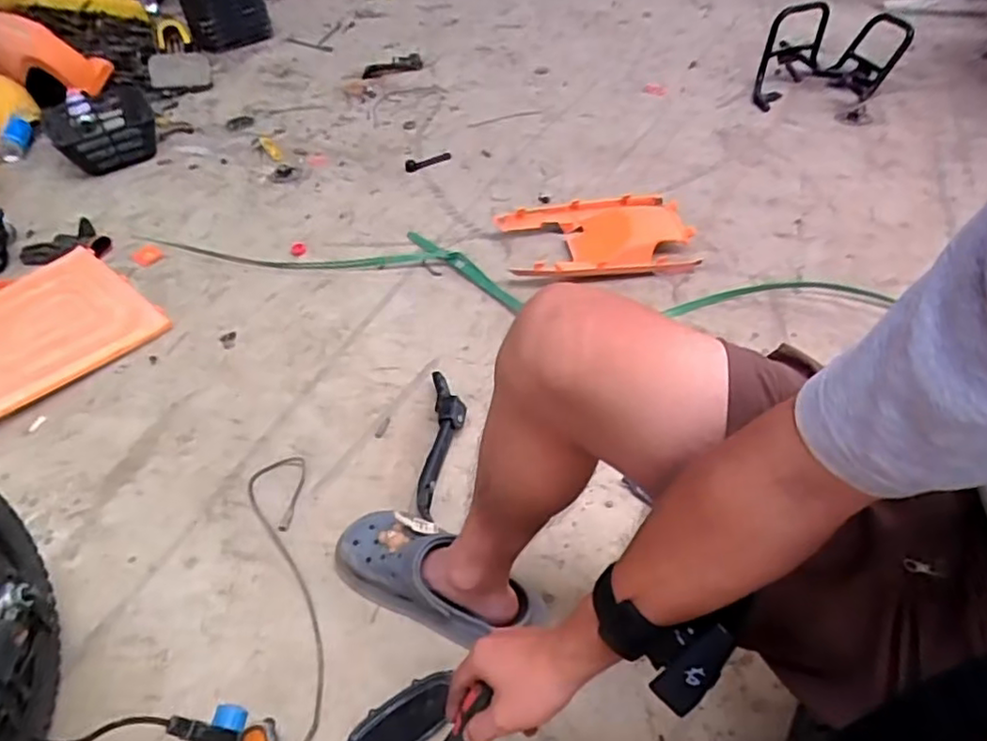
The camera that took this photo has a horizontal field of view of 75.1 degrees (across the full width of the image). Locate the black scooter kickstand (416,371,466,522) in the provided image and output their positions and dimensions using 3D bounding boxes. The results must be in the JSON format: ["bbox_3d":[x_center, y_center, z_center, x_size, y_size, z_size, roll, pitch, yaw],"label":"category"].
[{"bbox_3d":[-0.074,0.107,0.955,0.058,0.044,0.281,-3,44,4],"label":"black scooter kickstand"}]

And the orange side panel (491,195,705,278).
[{"bbox_3d":[0.215,-0.285,1.350,0.389,0.043,0.302,-9,44,-2],"label":"orange side panel"}]

